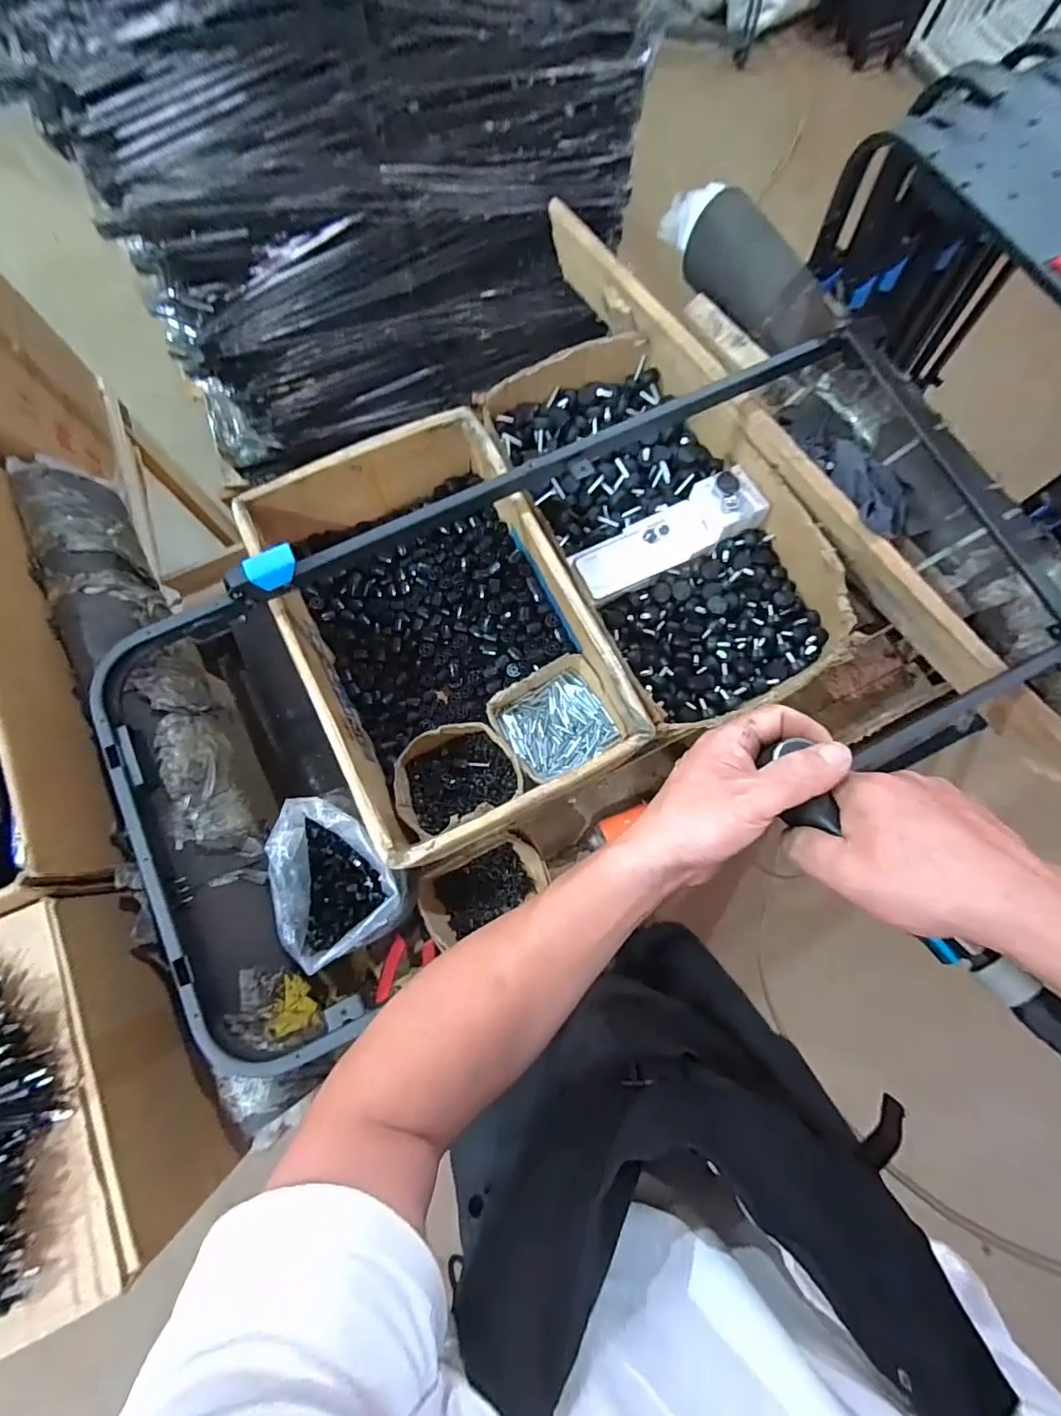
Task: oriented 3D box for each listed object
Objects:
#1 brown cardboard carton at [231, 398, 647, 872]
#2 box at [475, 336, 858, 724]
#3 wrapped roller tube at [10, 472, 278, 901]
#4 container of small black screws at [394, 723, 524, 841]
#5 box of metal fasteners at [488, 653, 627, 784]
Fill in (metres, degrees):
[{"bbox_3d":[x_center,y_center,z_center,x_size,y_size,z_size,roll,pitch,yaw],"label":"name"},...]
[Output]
[{"bbox_3d":[-0.115,-0.103,0.733,0.345,0.163,0.521,-27,78,-6],"label":"brown cardboard carton"},{"bbox_3d":[0.182,-0.263,0.779,0.331,0.117,0.594,-34,79,-8],"label":"box"},{"bbox_3d":[-0.484,-0.057,0.657,0.123,0.089,0.617,-31,79,-7],"label":"wrapped roller tube"},{"bbox_3d":[-0.103,0.088,0.740,0.158,0.072,0.114,-25,78,-6],"label":"container of small black screws"},{"bbox_3d":[0.034,0.017,0.754,0.161,0.064,0.138,-28,78,-6],"label":"box of metal fasteners"}]

